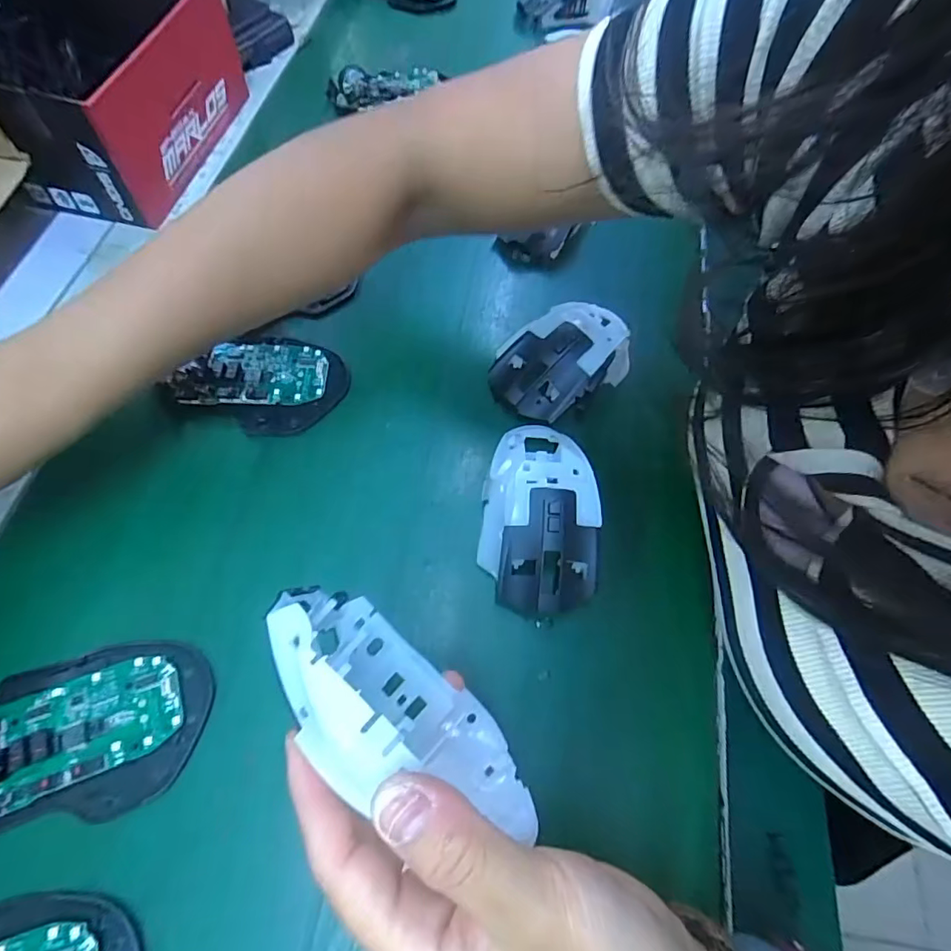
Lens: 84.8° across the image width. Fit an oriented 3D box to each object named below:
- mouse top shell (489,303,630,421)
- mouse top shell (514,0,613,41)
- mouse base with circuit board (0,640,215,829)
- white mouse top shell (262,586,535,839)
[{"bbox_3d":[0.061,-0.080,0.352,0.114,0.040,0.070,-37,71,-20],"label":"mouse top shell"},{"bbox_3d":[0.091,-0.508,0.557,0.097,0.047,0.043,-20,66,-13],"label":"mouse top shell"},{"bbox_3d":[-0.187,0.117,0.237,0.112,0.026,0.073,-9,64,-8],"label":"mouse base with circuit board"},{"bbox_3d":[-0.027,0.086,0.183,0.110,0.063,0.048,37,67,15],"label":"white mouse top shell"}]

